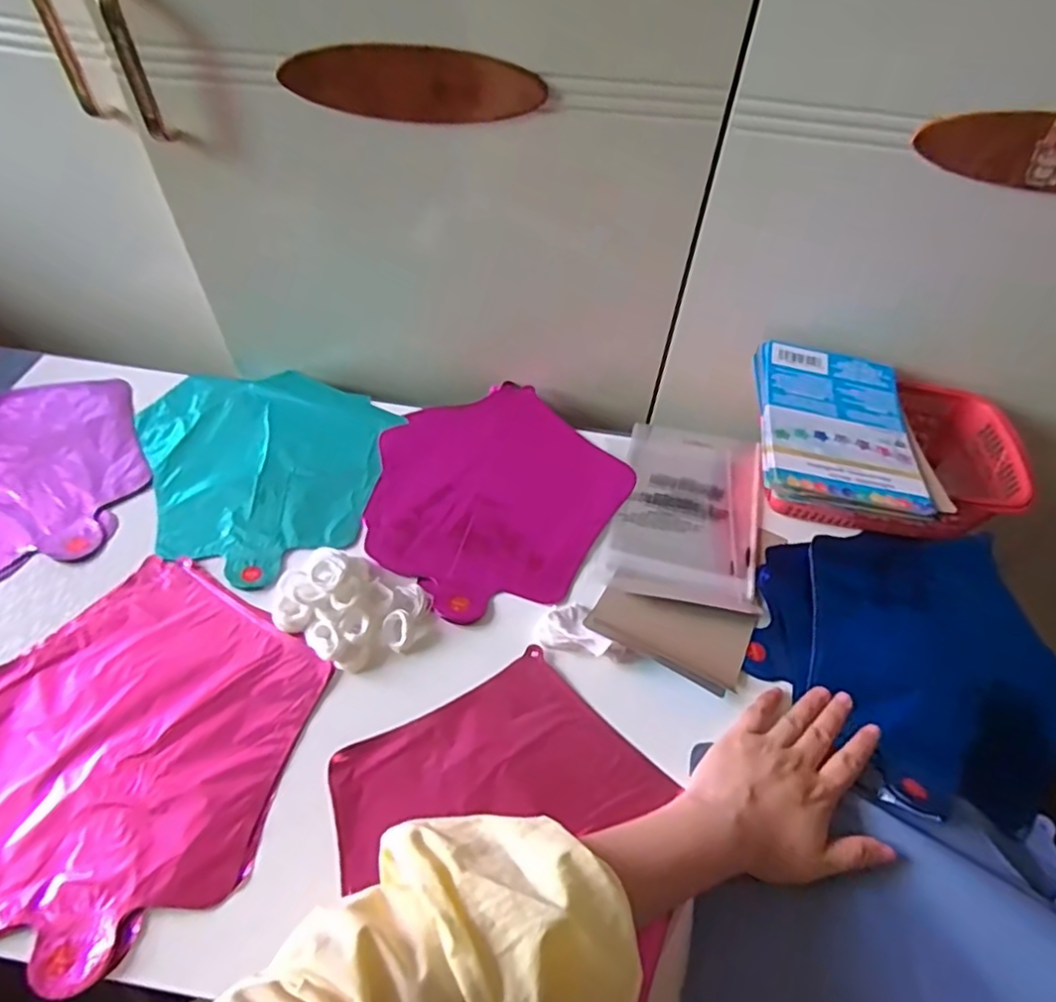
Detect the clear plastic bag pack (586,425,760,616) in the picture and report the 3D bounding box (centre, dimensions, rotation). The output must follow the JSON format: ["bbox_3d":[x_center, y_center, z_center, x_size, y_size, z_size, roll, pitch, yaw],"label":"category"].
[{"bbox_3d":[0.141,0.003,0.581,0.132,0.011,0.199,12,51,6],"label":"clear plastic bag pack"}]

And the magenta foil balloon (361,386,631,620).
[{"bbox_3d":[-0.035,-0.012,0.580,0.228,0.008,0.225,38,58,24],"label":"magenta foil balloon"}]

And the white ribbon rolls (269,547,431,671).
[{"bbox_3d":[-0.135,0.078,0.480,0.107,0.035,0.080,19,52,11],"label":"white ribbon rolls"}]

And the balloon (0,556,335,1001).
[{"bbox_3d":[-0.264,0.161,0.426,0.224,0.009,0.223,28,54,18],"label":"balloon"}]

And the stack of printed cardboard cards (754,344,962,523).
[{"bbox_3d":[0.254,-0.065,0.518,0.128,0.017,0.185,10,51,4],"label":"stack of printed cardboard cards"}]

